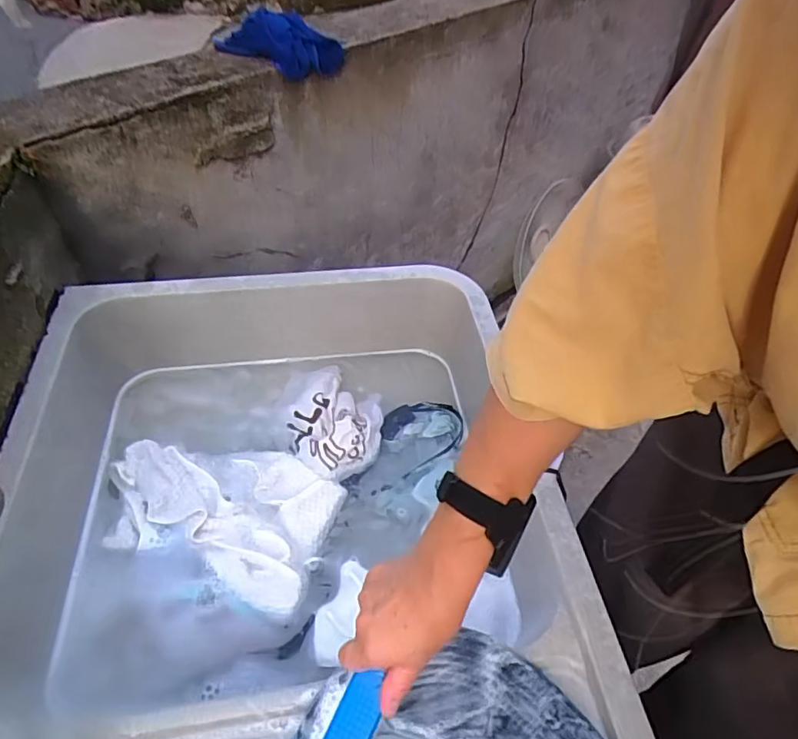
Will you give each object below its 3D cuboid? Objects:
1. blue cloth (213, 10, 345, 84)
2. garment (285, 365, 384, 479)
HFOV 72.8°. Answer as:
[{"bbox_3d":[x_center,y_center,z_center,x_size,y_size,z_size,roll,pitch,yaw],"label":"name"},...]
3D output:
[{"bbox_3d":[-0.189,-0.551,0.921,0.210,0.081,0.103,-3,44,-25],"label":"blue cloth"},{"bbox_3d":[-0.096,0.058,0.770,0.141,0.039,0.203,-2,48,-5],"label":"garment"}]

